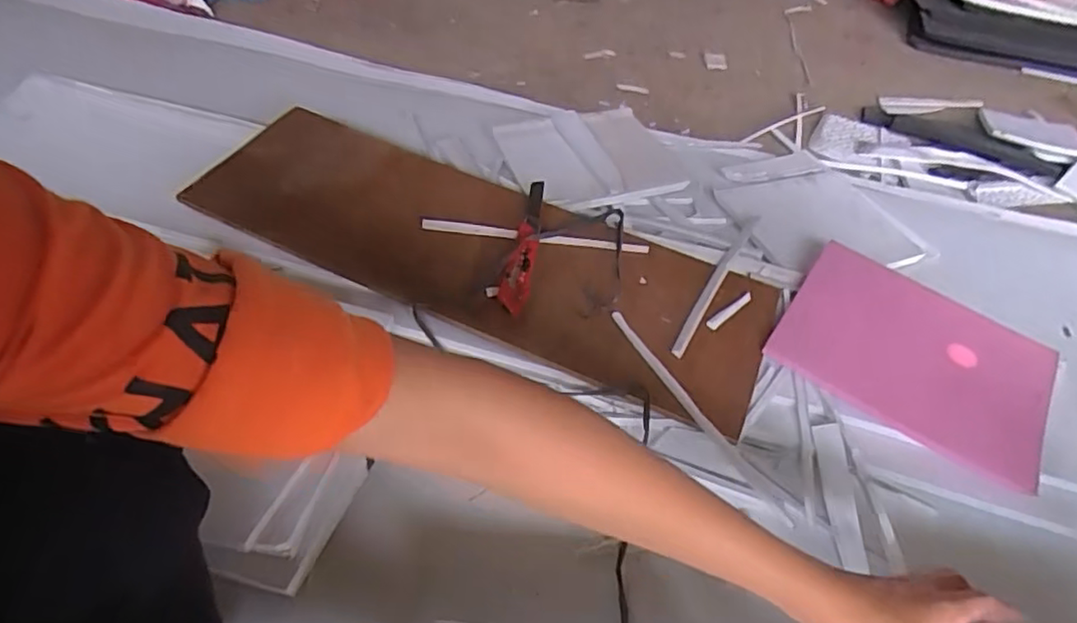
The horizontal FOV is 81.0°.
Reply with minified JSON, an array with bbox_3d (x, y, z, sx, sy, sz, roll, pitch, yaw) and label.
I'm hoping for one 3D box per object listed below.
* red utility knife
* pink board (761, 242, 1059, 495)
[{"bbox_3d":[-0.017,-0.080,0.748,0.043,0.030,0.199,12,51,4],"label":"red utility knife"},{"bbox_3d":[0.411,0.044,0.688,0.269,0.014,0.215,30,55,18],"label":"pink board"}]

